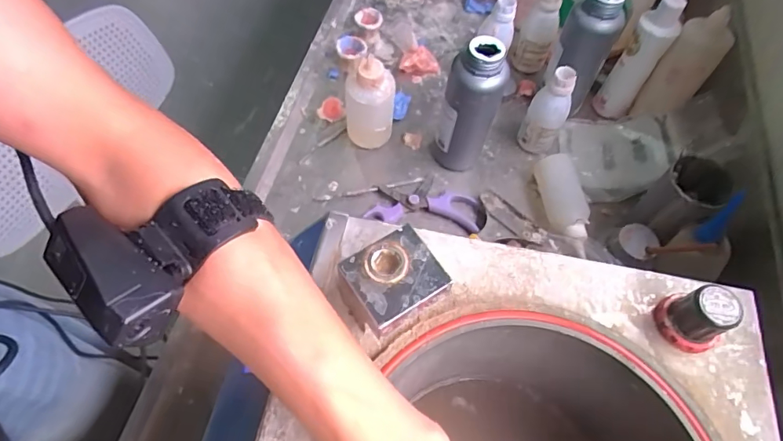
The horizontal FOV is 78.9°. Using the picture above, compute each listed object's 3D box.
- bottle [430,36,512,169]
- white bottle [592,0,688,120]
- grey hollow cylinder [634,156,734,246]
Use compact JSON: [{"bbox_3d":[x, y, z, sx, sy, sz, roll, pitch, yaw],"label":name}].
[{"bbox_3d":[0.096,-0.136,0.597,0.068,0.187,0.068,14,61,5],"label":"bottle"},{"bbox_3d":[0.340,-0.221,0.655,0.050,0.170,0.043,41,67,18],"label":"white bottle"},{"bbox_3d":[0.324,-0.020,0.541,0.060,0.094,0.065,-36,68,-20],"label":"grey hollow cylinder"}]

